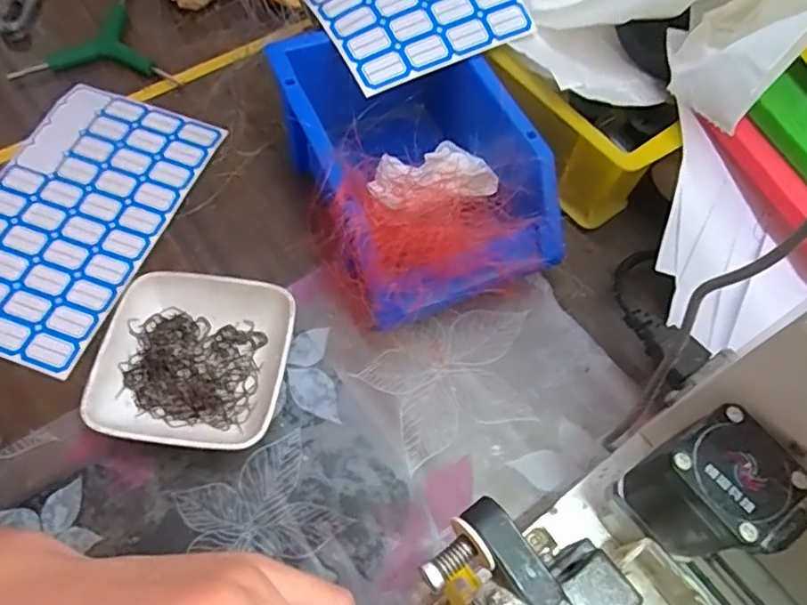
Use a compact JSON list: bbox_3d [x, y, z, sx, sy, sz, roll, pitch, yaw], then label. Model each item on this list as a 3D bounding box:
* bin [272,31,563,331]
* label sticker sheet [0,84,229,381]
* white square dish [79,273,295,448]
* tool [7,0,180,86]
[{"bbox_3d":[0.002,-0.078,0.375,0.133,0.084,0.178,-19,65,-14],"label":"bin"},{"bbox_3d":[-0.212,-0.057,0.393,0.118,0.006,0.197,18,62,6],"label":"label sticker sheet"},{"bbox_3d":[-0.114,0.033,0.339,0.093,0.026,0.099,10,61,1],"label":"white square dish"},{"bbox_3d":[-0.241,-0.193,0.457,0.105,0.018,0.109,-26,66,-17],"label":"tool"}]

